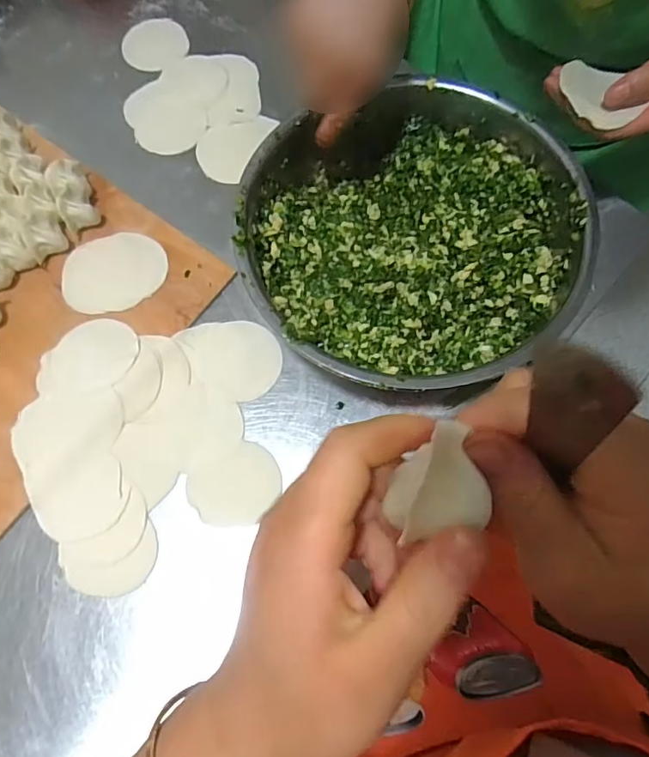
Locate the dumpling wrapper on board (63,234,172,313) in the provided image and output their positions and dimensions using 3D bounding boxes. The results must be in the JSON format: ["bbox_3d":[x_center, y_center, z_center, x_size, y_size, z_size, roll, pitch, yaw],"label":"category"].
[{"bbox_3d":[-0.201,-0.103,0.481,0.095,0.004,0.080,-19,73,-4],"label":"dumpling wrapper on board"}]

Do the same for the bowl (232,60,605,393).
[{"bbox_3d":[0.068,-0.124,0.439,0.273,0.089,0.252,-1,72,2],"label":"bowl"}]

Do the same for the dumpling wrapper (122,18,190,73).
[{"bbox_3d":[-0.194,-0.383,0.577,0.074,0.004,0.076,-1,72,2],"label":"dumpling wrapper"}]

